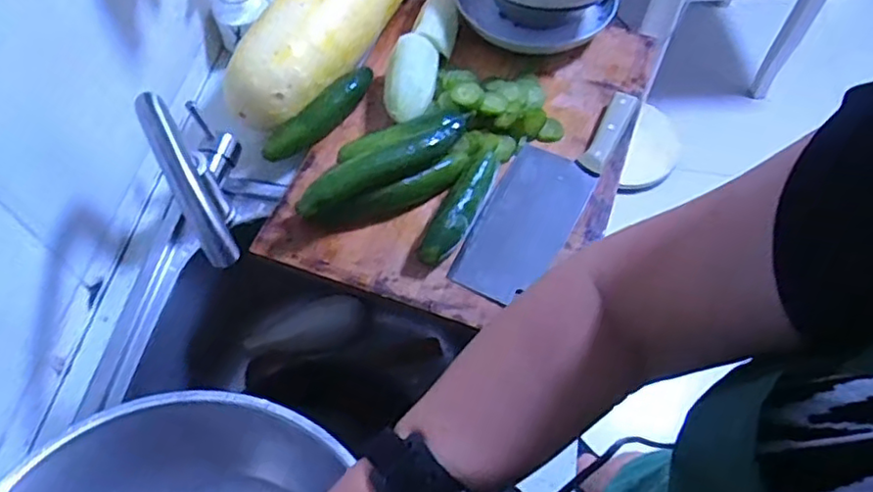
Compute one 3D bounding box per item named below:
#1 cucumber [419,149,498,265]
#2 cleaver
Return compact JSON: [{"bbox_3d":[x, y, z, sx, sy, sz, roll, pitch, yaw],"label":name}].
[{"bbox_3d":[0.027,-0.044,0.644,0.031,0.029,0.146,22,63,12],"label":"cucumber"},{"bbox_3d":[0.114,-0.063,0.664,0.083,0.019,0.275,27,64,14],"label":"cleaver"}]

